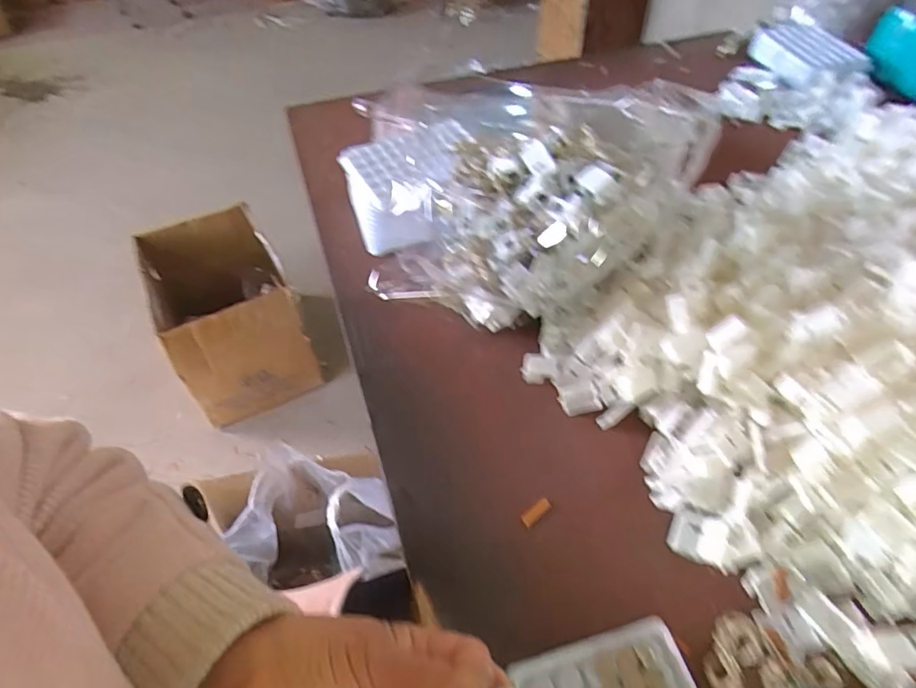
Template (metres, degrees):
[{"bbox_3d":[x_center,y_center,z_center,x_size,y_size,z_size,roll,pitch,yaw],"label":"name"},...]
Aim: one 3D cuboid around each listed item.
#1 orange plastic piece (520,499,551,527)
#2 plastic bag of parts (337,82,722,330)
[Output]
[{"bbox_3d":[0.051,0.110,0.356,0.022,0.004,0.008,-31,55,-23],"label":"orange plastic piece"},{"bbox_3d":[0.016,-0.132,0.463,0.299,0.157,0.188,29,56,25],"label":"plastic bag of parts"}]

